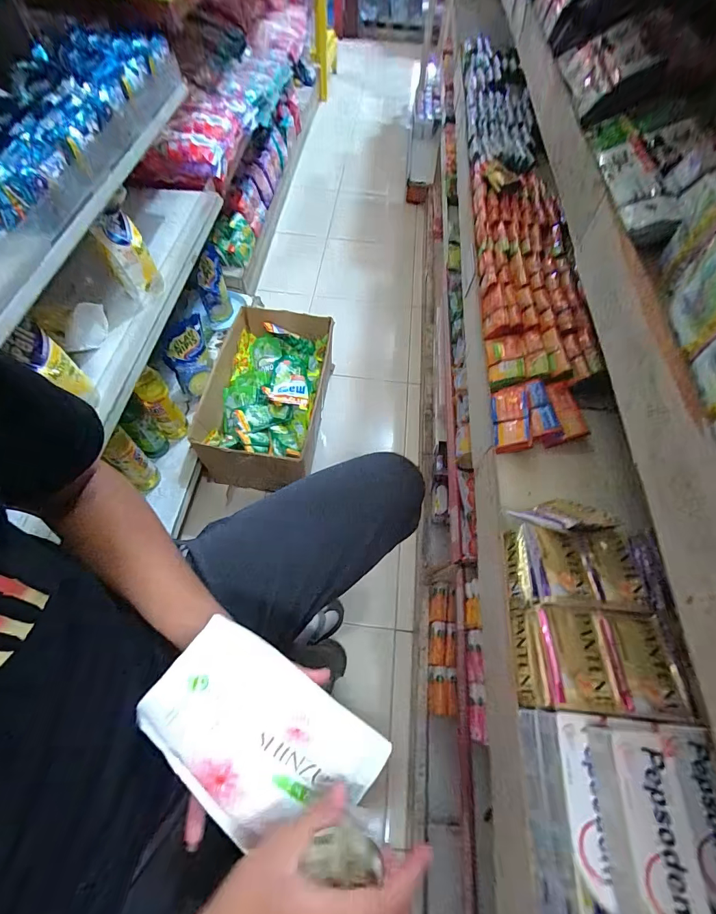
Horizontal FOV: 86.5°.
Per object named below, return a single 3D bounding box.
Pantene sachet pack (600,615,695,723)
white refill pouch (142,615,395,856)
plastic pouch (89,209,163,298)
[{"bbox_3d":[0.282,0.202,0.372,0.065,0.015,0.088,5,61,1],"label":"Pantene sachet pack"},{"bbox_3d":[-0.083,0.236,0.321,0.187,0.045,0.118,41,67,-4],"label":"white refill pouch"},{"bbox_3d":[-0.459,-0.402,0.766,0.074,0.154,0.064,-21,64,-13],"label":"plastic pouch"}]

